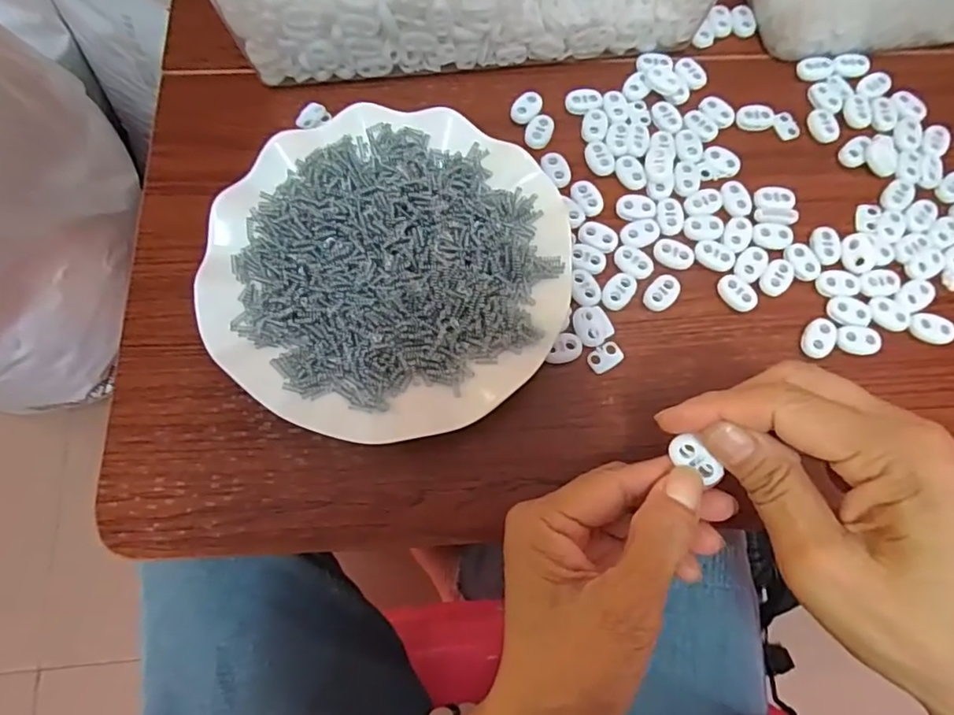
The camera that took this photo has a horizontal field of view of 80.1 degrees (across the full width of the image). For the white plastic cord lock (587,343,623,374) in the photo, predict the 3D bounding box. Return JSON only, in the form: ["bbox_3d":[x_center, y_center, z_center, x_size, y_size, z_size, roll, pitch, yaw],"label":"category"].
[{"bbox_3d":[0.069,0.000,0.300,0.019,0.004,0.012,-27,75,-8],"label":"white plastic cord lock"}]

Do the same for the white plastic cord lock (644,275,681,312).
[{"bbox_3d":[0.101,-0.036,0.311,0.015,0.005,0.023,42,77,11],"label":"white plastic cord lock"}]

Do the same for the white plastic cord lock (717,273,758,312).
[{"bbox_3d":[0.143,-0.035,0.311,0.016,0.005,0.023,-40,78,-12],"label":"white plastic cord lock"}]

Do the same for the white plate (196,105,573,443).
[{"bbox_3d":[-0.046,-0.050,0.302,0.178,0.025,0.183,0,75,-1],"label":"white plate"}]

